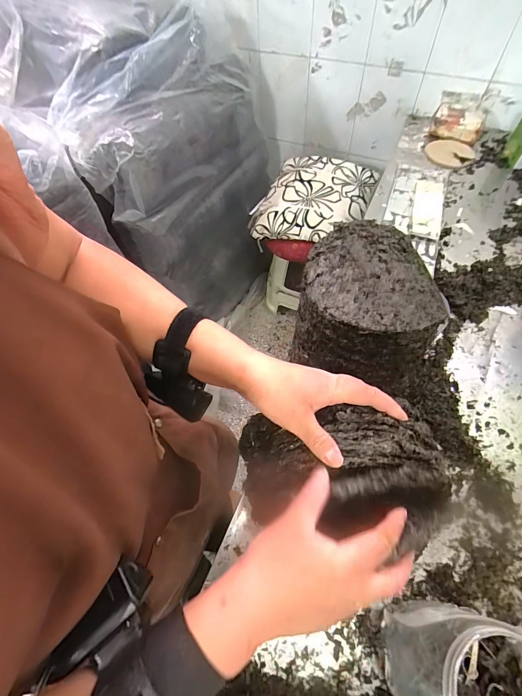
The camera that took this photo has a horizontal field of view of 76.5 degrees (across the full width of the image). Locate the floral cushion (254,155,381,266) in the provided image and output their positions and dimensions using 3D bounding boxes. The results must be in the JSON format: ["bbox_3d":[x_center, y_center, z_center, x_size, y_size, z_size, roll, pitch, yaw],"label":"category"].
[{"bbox_3d":[0.194,-0.520,1.212,0.362,0.145,0.402,22,63,16],"label":"floral cushion"}]

